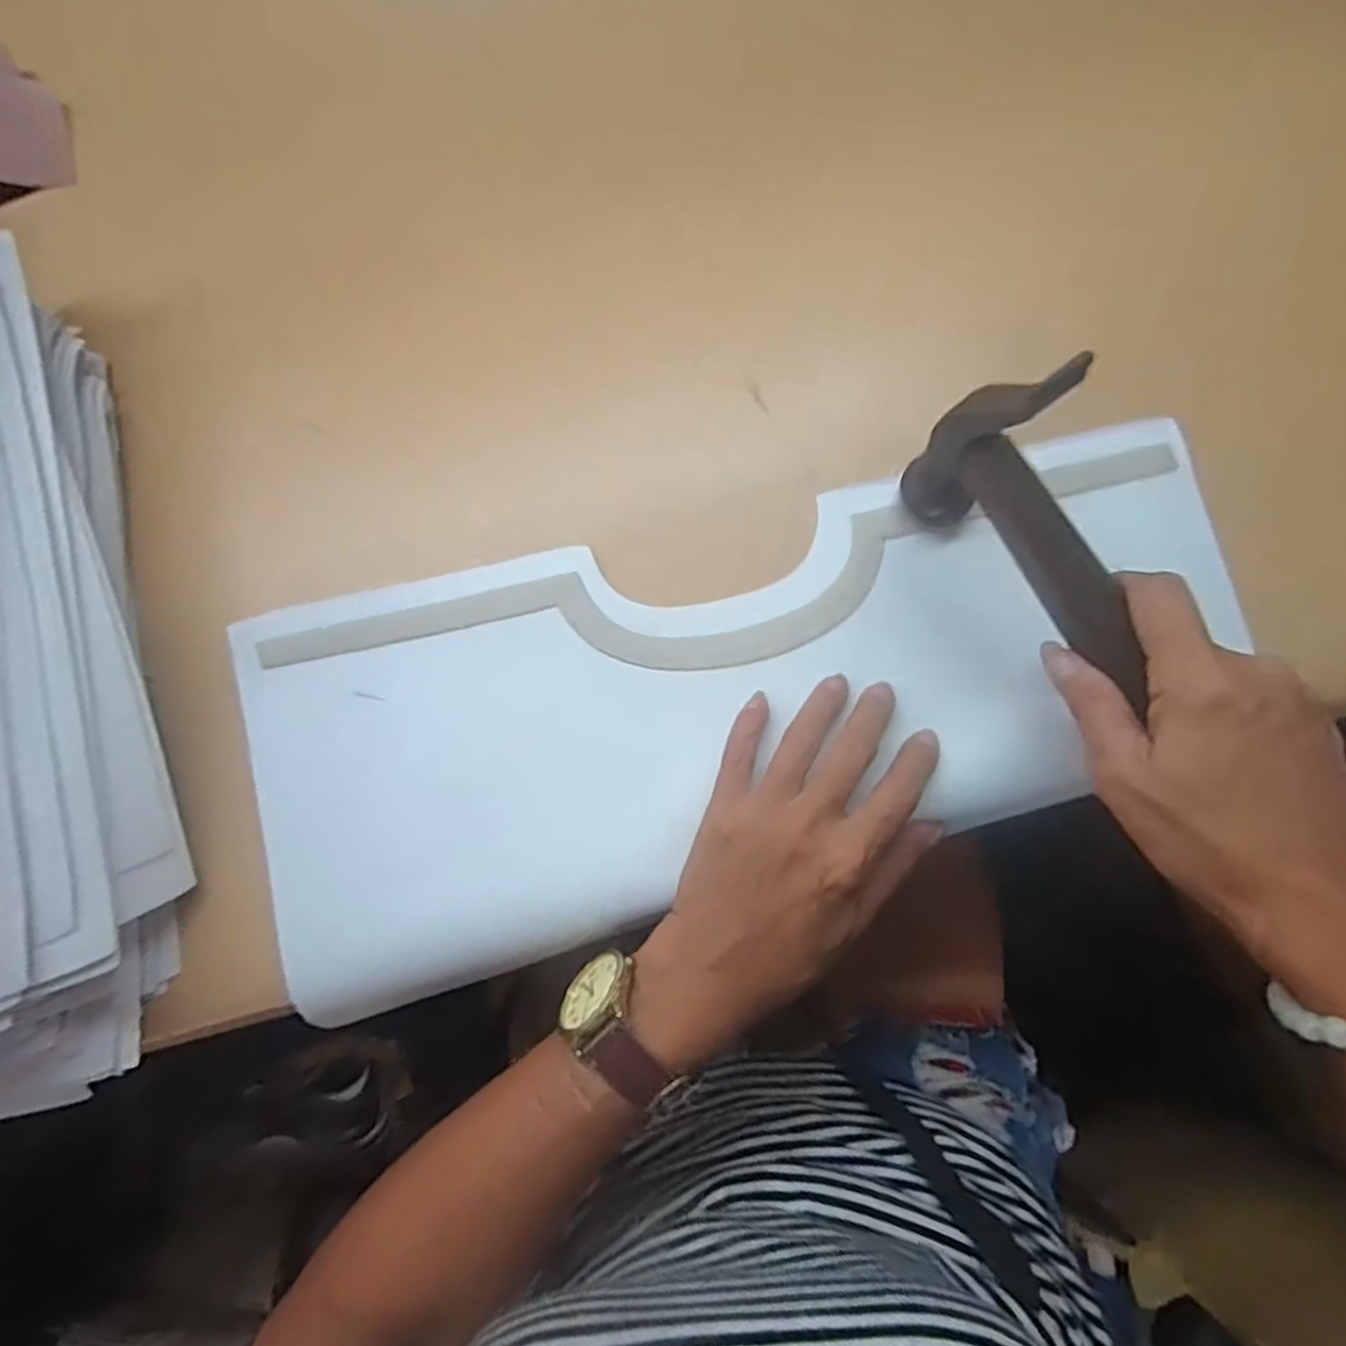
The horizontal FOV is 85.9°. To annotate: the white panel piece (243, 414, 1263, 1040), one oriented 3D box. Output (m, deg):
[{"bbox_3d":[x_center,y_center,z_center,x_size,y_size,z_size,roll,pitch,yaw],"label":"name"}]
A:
[{"bbox_3d":[0.030,0.004,0.322,0.426,0.023,0.172,-17,80,-1],"label":"white panel piece"}]

